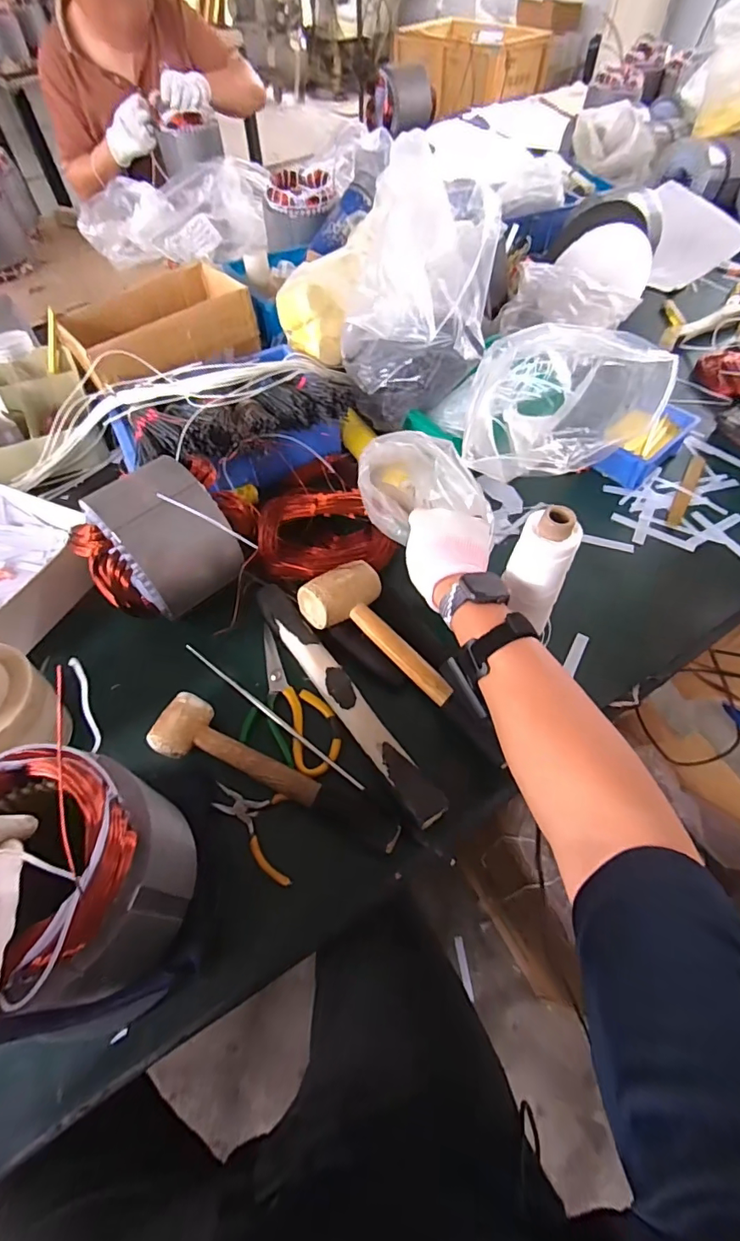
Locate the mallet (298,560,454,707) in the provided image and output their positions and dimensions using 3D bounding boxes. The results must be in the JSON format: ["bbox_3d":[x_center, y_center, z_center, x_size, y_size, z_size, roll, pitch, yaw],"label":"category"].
[{"bbox_3d":[0.011,0.020,0.551,0.092,0.061,0.189,-32,62,-19],"label":"mallet"}]

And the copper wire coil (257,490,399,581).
[{"bbox_3d":[-0.059,-0.108,0.640,0.169,0.051,0.122,-12,57,-7],"label":"copper wire coil"}]

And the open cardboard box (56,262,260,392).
[{"bbox_3d":[-0.331,-0.461,0.798,0.278,0.078,0.168,-39,64,-22],"label":"open cardboard box"}]

